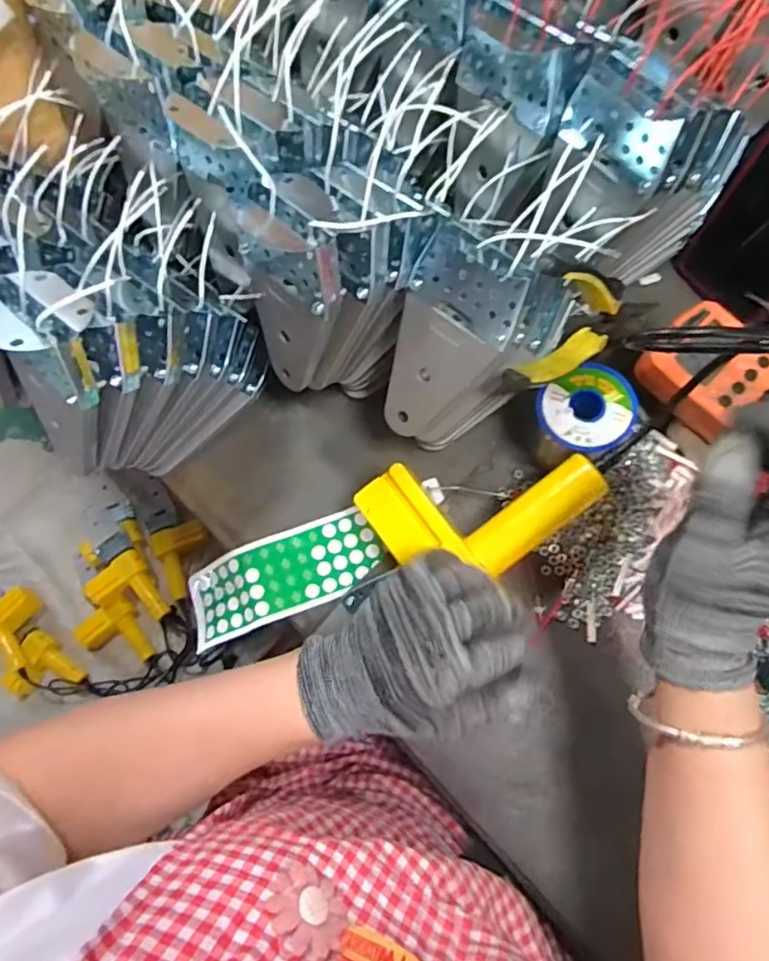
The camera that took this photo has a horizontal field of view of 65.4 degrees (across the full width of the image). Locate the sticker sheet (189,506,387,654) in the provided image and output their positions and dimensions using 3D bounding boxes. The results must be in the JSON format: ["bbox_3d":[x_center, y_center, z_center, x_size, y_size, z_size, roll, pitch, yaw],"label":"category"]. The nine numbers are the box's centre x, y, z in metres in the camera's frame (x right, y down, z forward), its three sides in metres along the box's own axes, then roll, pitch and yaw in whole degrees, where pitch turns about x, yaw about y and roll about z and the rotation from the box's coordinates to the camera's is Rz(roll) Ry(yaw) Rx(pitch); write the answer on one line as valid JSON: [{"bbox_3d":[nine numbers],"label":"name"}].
[{"bbox_3d":[-0.078,0.073,0.459,0.153,0.027,0.061,-23,76,3],"label":"sticker sheet"}]

